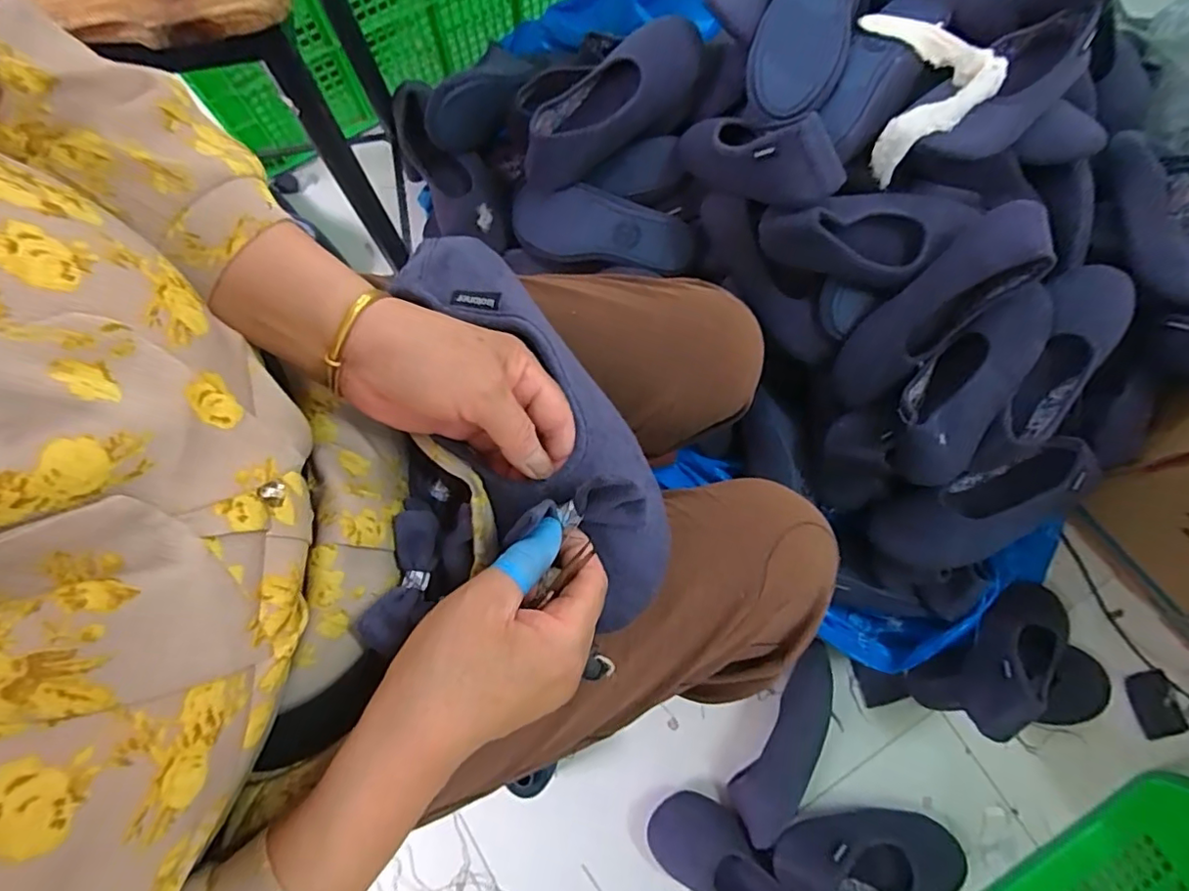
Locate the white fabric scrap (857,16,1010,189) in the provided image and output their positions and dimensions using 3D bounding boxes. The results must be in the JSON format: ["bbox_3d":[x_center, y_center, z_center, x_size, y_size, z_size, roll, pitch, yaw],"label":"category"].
[{"bbox_3d":[0.355,-0.395,0.630,0.098,0.101,0.178,-5,77,-1],"label":"white fabric scrap"}]

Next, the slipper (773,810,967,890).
[{"bbox_3d":[0.334,0.501,0.693,0.255,0.069,0.102,12,77,-16],"label":"slipper"}]

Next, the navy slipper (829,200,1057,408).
[{"bbox_3d":[0.364,-0.142,0.630,0.082,0.056,0.254,48,119,9],"label":"navy slipper"}]

